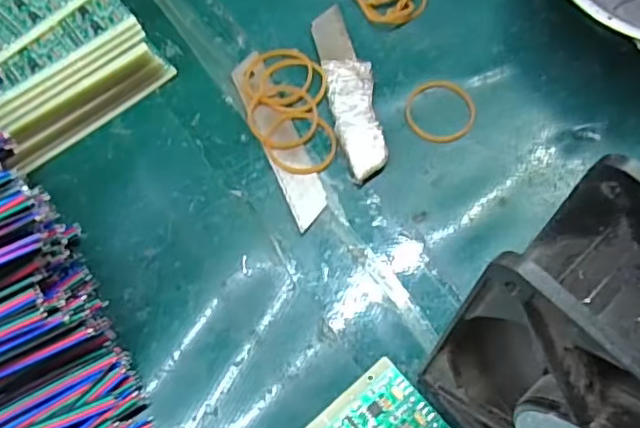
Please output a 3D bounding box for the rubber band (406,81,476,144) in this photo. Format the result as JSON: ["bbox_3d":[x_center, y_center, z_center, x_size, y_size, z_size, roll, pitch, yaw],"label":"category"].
[{"bbox_3d":[0.057,-0.049,0.273,0.032,0.004,0.035,-1,65,2],"label":"rubber band"}]

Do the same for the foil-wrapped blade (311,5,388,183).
[{"bbox_3d":[0.014,-0.062,0.278,0.021,0.008,0.099,-10,65,-2],"label":"foil-wrapped blade"}]

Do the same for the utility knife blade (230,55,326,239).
[{"bbox_3d":[-0.020,-0.037,0.270,0.017,0.004,0.097,-22,66,-7],"label":"utility knife blade"}]

